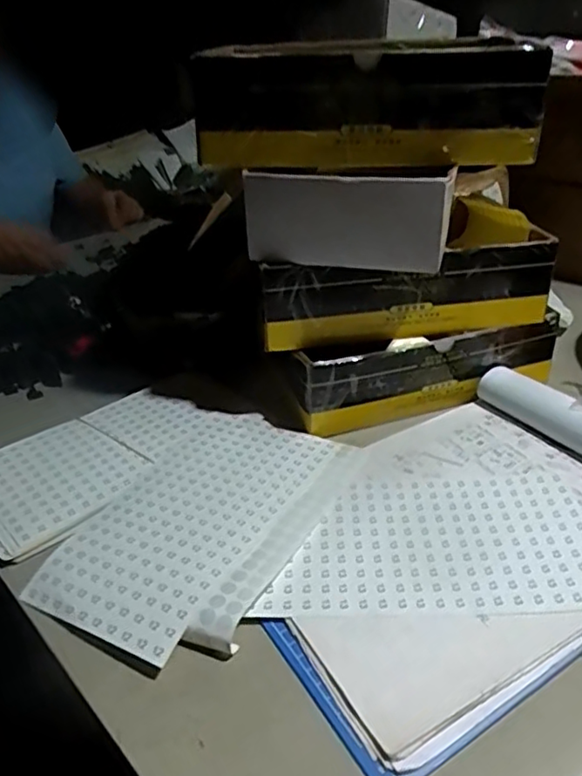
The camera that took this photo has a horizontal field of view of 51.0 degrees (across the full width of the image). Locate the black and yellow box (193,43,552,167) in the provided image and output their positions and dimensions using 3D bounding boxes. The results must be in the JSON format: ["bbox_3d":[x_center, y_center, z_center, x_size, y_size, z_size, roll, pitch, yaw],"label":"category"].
[{"bbox_3d":[0.053,-0.202,0.427,0.240,0.084,0.053,-1,31,4],"label":"black and yellow box"}]

